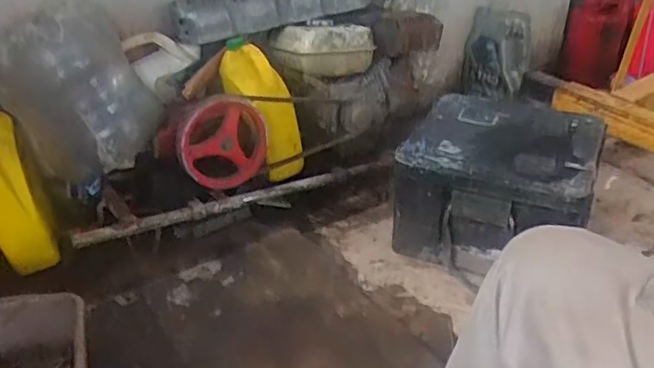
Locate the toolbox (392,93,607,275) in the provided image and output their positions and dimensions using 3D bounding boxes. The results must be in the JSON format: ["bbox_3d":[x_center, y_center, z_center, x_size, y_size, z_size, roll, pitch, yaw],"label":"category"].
[{"bbox_3d":[0.371,0.000,1.329,0.353,0.239,0.358,13,33,22],"label":"toolbox"}]

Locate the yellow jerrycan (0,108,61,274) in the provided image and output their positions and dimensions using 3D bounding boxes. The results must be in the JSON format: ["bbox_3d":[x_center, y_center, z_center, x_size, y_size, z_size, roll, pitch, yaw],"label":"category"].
[{"bbox_3d":[-0.639,0.012,1.245,0.115,0.294,0.189,-19,34,-27],"label":"yellow jerrycan"}]

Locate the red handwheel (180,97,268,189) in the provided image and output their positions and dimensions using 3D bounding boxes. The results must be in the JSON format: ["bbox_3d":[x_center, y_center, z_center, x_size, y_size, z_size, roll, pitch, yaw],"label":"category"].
[{"bbox_3d":[-0.202,-0.080,1.235,0.188,0.180,0.021,-20,35,-29],"label":"red handwheel"}]

